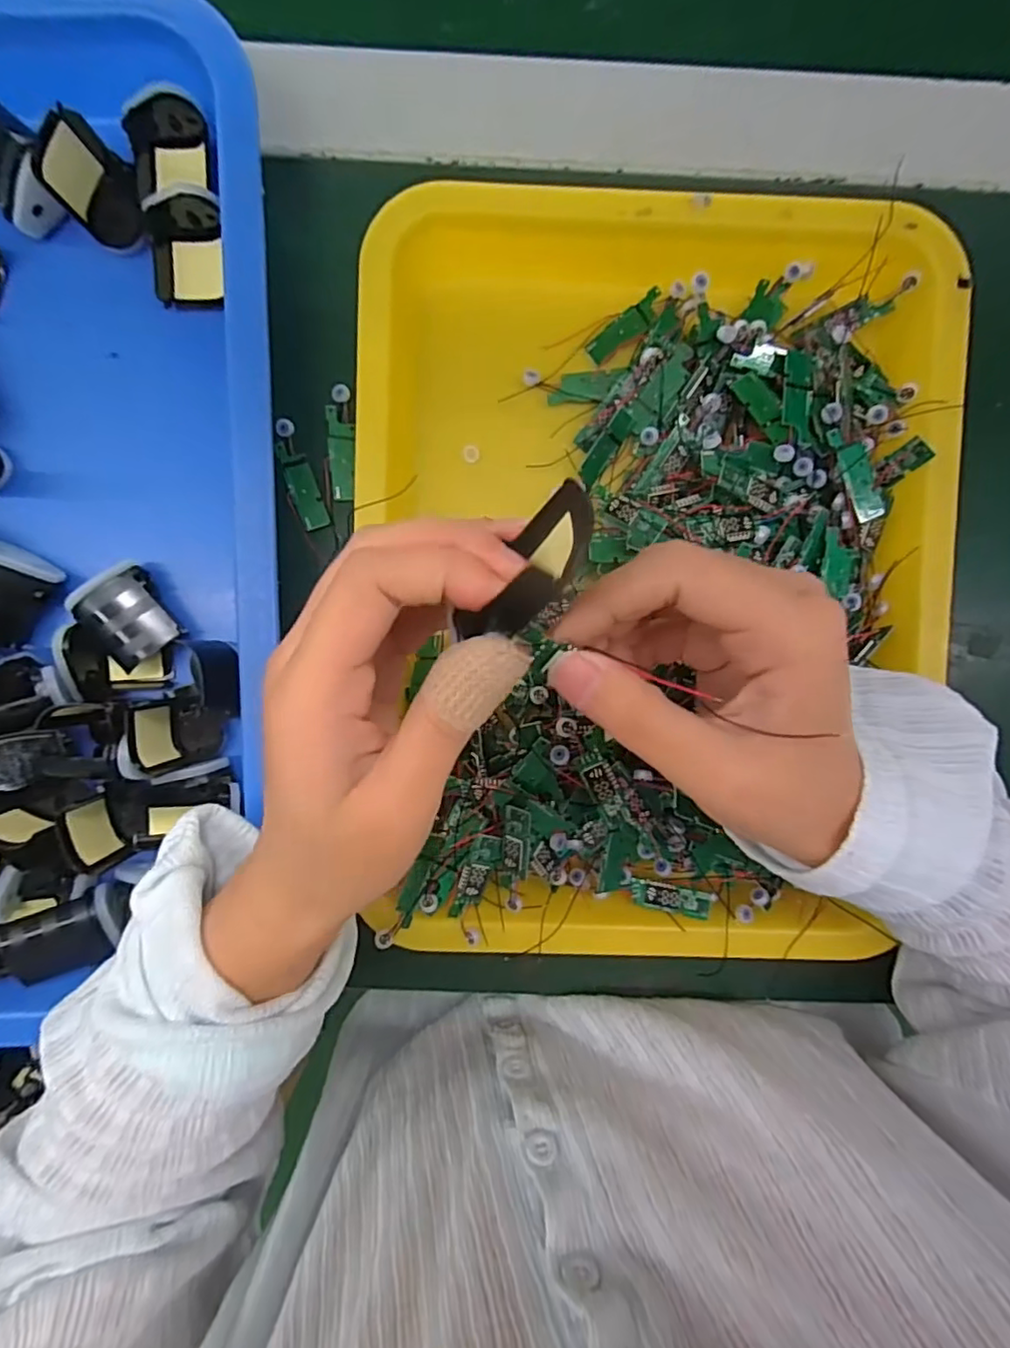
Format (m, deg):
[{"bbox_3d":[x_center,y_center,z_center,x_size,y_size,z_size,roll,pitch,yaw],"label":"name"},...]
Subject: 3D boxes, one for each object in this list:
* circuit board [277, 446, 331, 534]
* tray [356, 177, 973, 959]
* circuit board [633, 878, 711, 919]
[{"bbox_3d":[-0.096,-0.089,0.288,0.013,0.004,0.040,-18,97,-10],"label":"circuit board"},{"bbox_3d":[0.066,-0.042,0.271,0.261,0.050,0.336,1,92,-2],"label":"tray"},{"bbox_3d":[0.076,0.103,0.276,0.034,0.006,0.011,9,85,16],"label":"circuit board"}]

